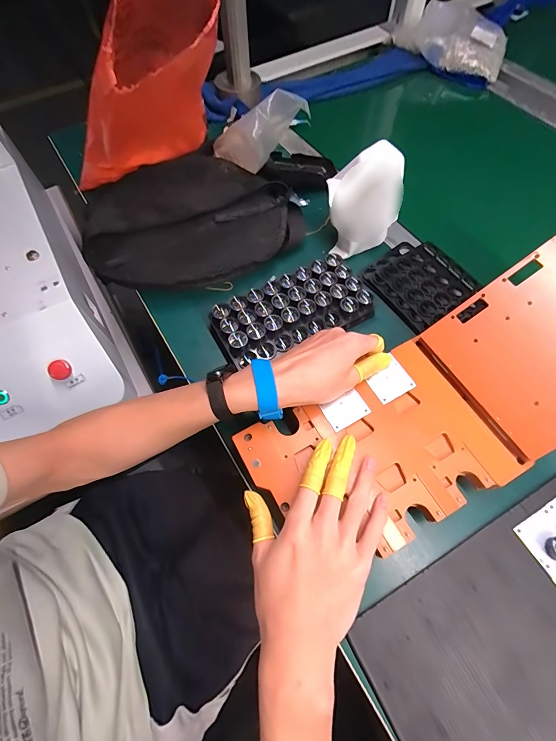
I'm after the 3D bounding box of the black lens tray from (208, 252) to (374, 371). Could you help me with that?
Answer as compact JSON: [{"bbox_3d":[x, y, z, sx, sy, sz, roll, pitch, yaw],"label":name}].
[{"bbox_3d":[0.015,-0.074,0.433,0.191,0.031,0.091,-26,66,-10],"label":"black lens tray"}]

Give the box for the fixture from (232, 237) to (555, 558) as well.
[{"bbox_3d":[0.191,0.017,0.332,0.447,0.067,0.166,-31,66,6],"label":"fixture"}]

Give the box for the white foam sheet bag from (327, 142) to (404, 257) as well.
[{"bbox_3d":[0.115,-0.222,0.456,0.094,0.125,0.025,-11,44,0],"label":"white foam sheet bag"}]

